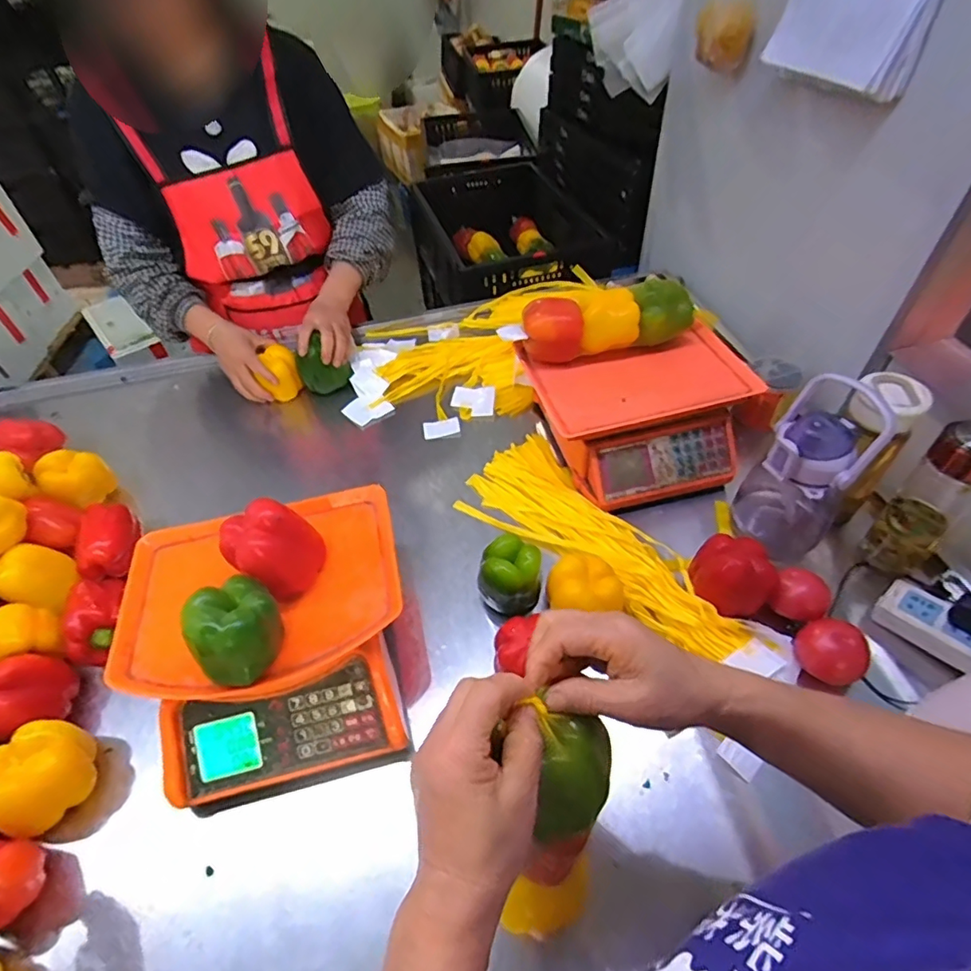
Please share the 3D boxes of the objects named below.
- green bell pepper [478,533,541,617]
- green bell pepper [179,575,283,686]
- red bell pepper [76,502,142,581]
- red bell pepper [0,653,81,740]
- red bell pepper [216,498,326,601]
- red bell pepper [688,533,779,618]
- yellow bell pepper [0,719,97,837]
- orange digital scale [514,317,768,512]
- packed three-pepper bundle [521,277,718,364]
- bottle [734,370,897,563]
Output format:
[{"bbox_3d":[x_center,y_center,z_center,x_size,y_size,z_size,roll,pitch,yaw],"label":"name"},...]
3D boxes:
[{"bbox_3d":[0.030,0.113,0.648,0.072,0.092,0.068,2,48,6],"label":"green bell pepper"},{"bbox_3d":[-0.228,0.129,0.491,0.060,0.071,0.083,21,53,21],"label":"green bell pepper"},{"bbox_3d":[-0.515,0.069,0.722,0.071,0.060,0.088,-16,49,-10],"label":"red bell pepper"},{"bbox_3d":[-0.493,0.226,0.579,0.078,0.076,0.083,17,52,18],"label":"red bell pepper"},{"bbox_3d":[-0.213,0.063,0.546,0.083,0.085,0.066,-34,54,-24],"label":"red bell pepper"},{"bbox_3d":[0.289,0.110,0.629,0.086,0.073,0.079,13,51,15],"label":"red bell pepper"},{"bbox_3d":[-0.445,0.281,0.532,0.078,0.070,0.087,21,53,21],"label":"yellow bell pepper"},{"bbox_3d":[0.231,-0.101,0.800,0.298,0.131,0.248,-12,49,-6],"label":"orange digital scale"},{"bbox_3d":[0.187,-0.246,0.781,0.265,0.078,0.075,-10,48,-5],"label":"packed three-pepper bundle"},{"bbox_3d":[0.377,-0.010,0.643,0.111,0.219,0.096,30,57,27],"label":"bottle"}]

